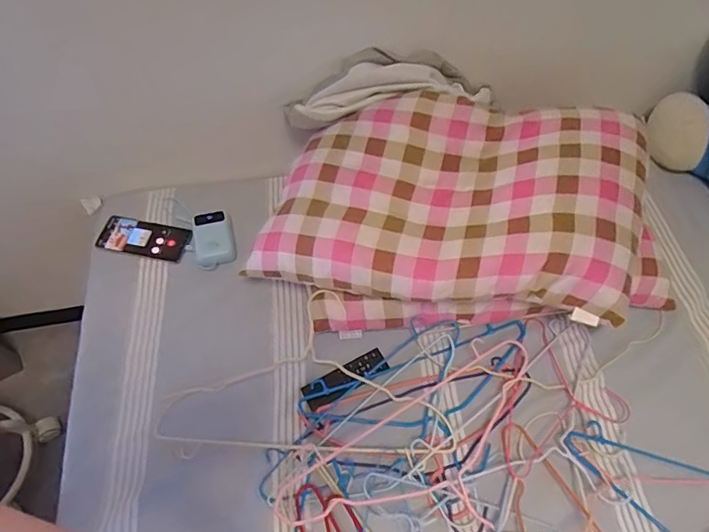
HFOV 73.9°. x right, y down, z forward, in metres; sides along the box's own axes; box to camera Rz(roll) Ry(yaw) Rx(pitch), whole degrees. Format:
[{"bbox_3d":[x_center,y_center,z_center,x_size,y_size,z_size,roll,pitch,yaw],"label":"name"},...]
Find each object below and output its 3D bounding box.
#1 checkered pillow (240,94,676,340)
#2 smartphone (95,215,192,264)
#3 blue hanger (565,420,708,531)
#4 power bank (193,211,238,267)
[{"bbox_3d":[0.142,-0.078,0.788,0.601,0.229,0.334,3,58,1],"label":"checkered pillow"},{"bbox_3d":[-0.401,-0.052,0.905,0.167,0.014,0.072,11,73,-1],"label":"smartphone"},{"bbox_3d":[0.489,0.350,0.661,0.384,0.017,0.159,16,60,9],"label":"blue hanger"},{"bbox_3d":[-0.265,-0.050,0.887,0.075,0.042,0.106,-12,59,-8],"label":"power bank"}]

